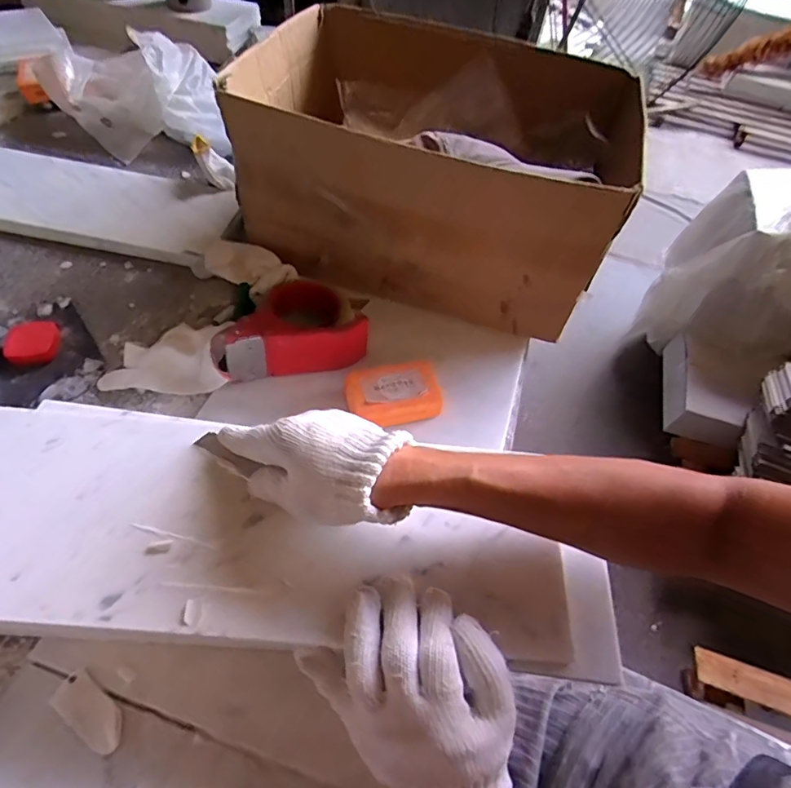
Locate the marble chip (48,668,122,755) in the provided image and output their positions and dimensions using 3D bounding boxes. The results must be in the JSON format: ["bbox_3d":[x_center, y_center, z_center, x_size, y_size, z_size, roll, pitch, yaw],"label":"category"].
[{"bbox_3d":[-0.210,0.218,0.342,0.057,0.005,0.025,31,58,19],"label":"marble chip"}]

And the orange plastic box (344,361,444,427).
[{"bbox_3d":[-0.001,-0.001,0.511,0.096,0.024,0.062,-8,54,-9],"label":"orange plastic box"}]

